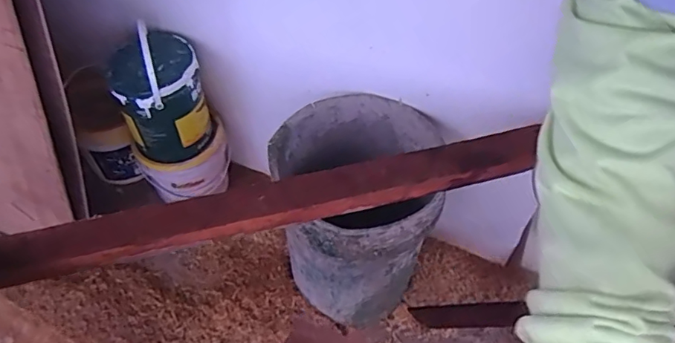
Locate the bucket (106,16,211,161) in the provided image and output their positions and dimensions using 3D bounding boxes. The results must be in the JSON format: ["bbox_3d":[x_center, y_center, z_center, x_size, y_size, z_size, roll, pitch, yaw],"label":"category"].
[{"bbox_3d":[-0.358,-0.156,1.061,0.163,0.240,0.181,-15,53,-14],"label":"bucket"}]

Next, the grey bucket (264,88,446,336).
[{"bbox_3d":[0.038,0.090,0.994,0.292,0.376,0.289,1,51,-2],"label":"grey bucket"}]

